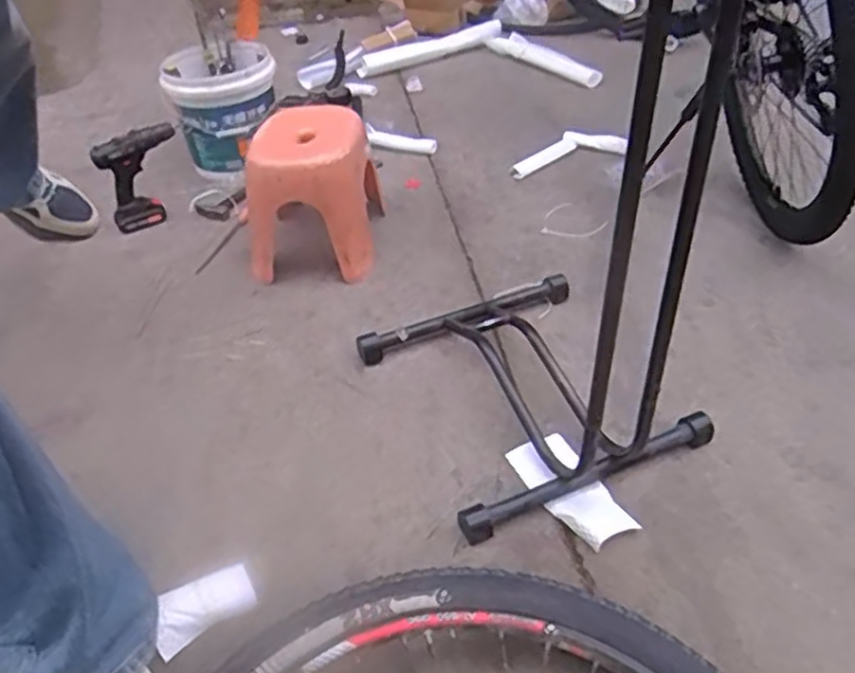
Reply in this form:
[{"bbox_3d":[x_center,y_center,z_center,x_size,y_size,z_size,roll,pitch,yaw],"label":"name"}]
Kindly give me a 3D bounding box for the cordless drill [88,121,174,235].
[{"bbox_3d":[-0.629,-0.350,1.644,0.174,0.209,0.073,-24,44,-22],"label":"cordless drill"}]

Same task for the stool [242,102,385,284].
[{"bbox_3d":[-0.239,-0.292,1.487,0.251,0.249,0.294,-3,38,2],"label":"stool"}]

